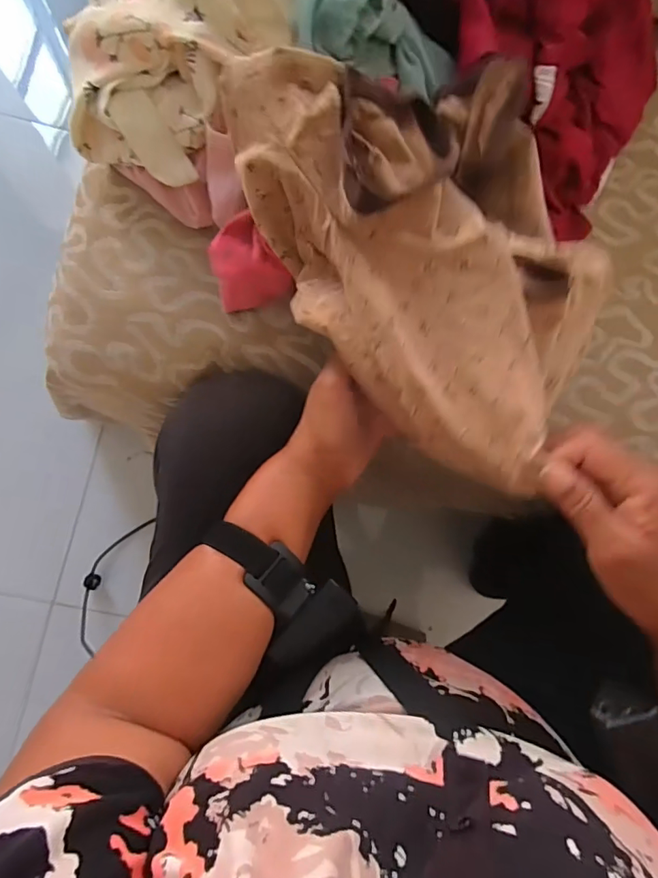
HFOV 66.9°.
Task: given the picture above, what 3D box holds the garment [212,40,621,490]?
[{"bbox_3d":[0.070,-0.129,0.340,0.209,0.089,0.320,-23,86,-8],"label":"garment"}]

